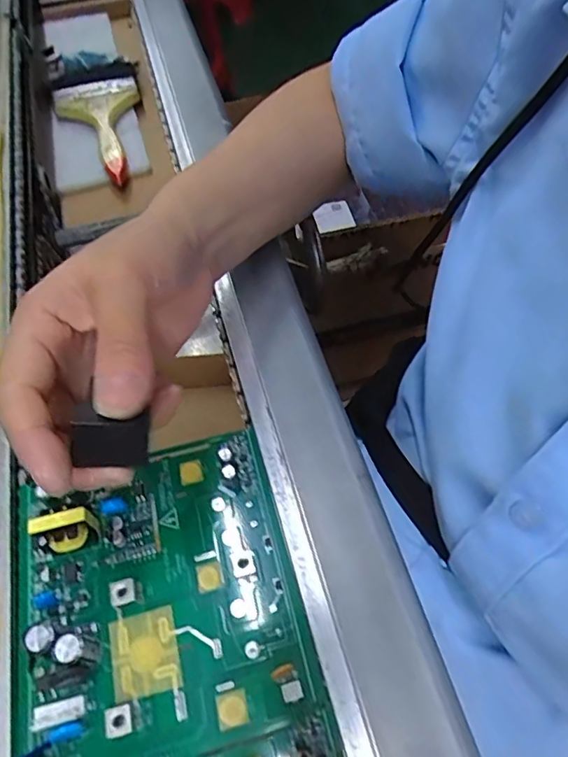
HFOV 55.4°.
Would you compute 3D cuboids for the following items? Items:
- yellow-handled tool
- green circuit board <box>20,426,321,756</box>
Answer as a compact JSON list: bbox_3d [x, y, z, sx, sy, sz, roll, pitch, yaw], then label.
[{"bbox_3d":[-0.193,-0.279,0.580,0.091,0.020,0.202,-18,59,-9],"label":"yellow-handled tool"},{"bbox_3d":[-0.057,0.093,0.241,0.116,0.024,0.130,-15,59,-10],"label":"green circuit board"}]

